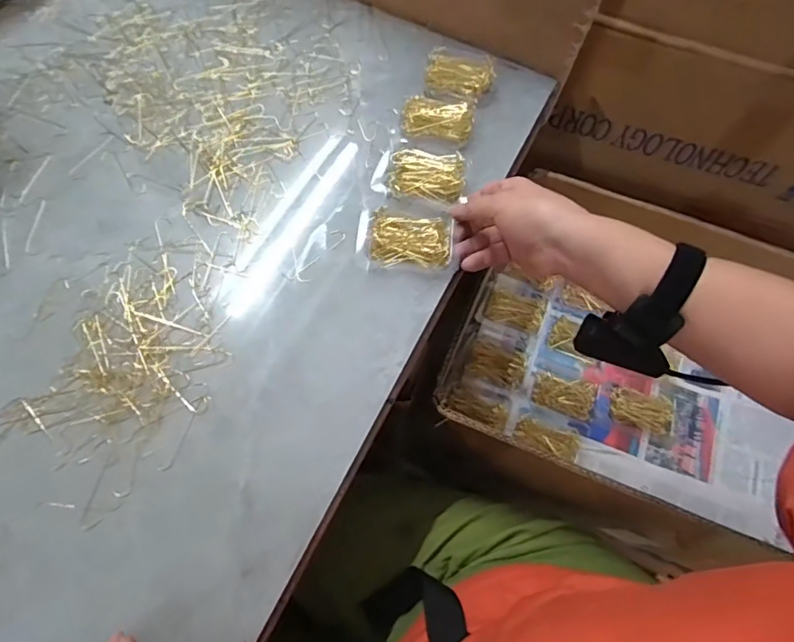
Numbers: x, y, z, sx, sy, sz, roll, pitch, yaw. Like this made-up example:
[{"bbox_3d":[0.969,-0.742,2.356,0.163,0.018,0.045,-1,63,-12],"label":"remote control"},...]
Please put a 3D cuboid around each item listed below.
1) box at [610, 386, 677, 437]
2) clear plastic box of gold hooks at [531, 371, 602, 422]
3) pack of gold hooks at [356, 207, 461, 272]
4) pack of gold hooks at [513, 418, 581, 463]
[{"bbox_3d":[0.292,0.108,0.584,0.075,0.015,0.040,13,68,4],"label":"box"},{"bbox_3d":[0.208,0.092,0.606,0.078,0.019,0.049,17,68,5],"label":"clear plastic box of gold hooks"},{"bbox_3d":[0.008,-0.076,0.447,0.086,0.015,0.058,2,67,1],"label":"pack of gold hooks"},{"bbox_3d":[0.179,0.140,0.583,0.078,0.016,0.038,19,68,6],"label":"pack of gold hooks"}]

